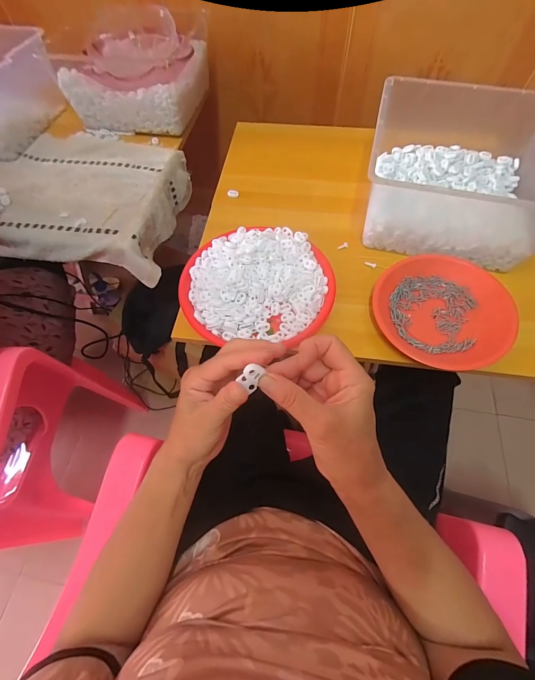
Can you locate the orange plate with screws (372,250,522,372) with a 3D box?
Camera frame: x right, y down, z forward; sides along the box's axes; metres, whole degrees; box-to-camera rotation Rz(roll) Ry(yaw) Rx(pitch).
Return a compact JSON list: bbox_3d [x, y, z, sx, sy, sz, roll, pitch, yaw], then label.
[{"bbox_3d":[0.267,-0.050,0.470,0.191,0.029,0.180,35,70,18],"label":"orange plate with screws"}]

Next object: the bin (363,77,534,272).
[{"bbox_3d":[0.317,-0.277,0.503,0.291,0.117,0.288,8,64,7],"label":"bin"}]

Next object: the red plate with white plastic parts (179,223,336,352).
[{"bbox_3d":[-0.016,-0.093,0.497,0.236,0.046,0.205,-1,63,2],"label":"red plate with white plastic parts"}]

